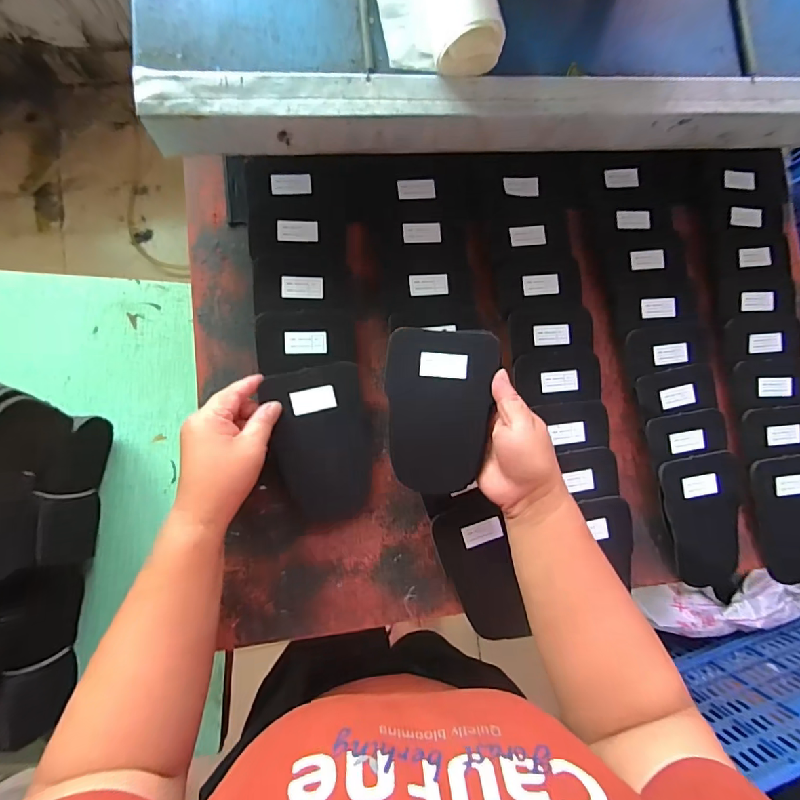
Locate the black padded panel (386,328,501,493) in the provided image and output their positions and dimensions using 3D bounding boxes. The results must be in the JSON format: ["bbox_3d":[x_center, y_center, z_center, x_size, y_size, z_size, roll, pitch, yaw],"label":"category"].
[{"bbox_3d":[0.035,0.011,0.394,0.093,0.012,0.143,3,97,6],"label":"black padded panel"}]

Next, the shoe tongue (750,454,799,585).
[{"bbox_3d":[0.448,0.133,0.496,0.091,0.009,0.136,-4,87,-6],"label":"shoe tongue"}]

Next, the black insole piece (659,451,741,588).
[{"bbox_3d":[0.337,0.132,0.481,0.095,0.014,0.145,-11,88,-7],"label":"black insole piece"}]

